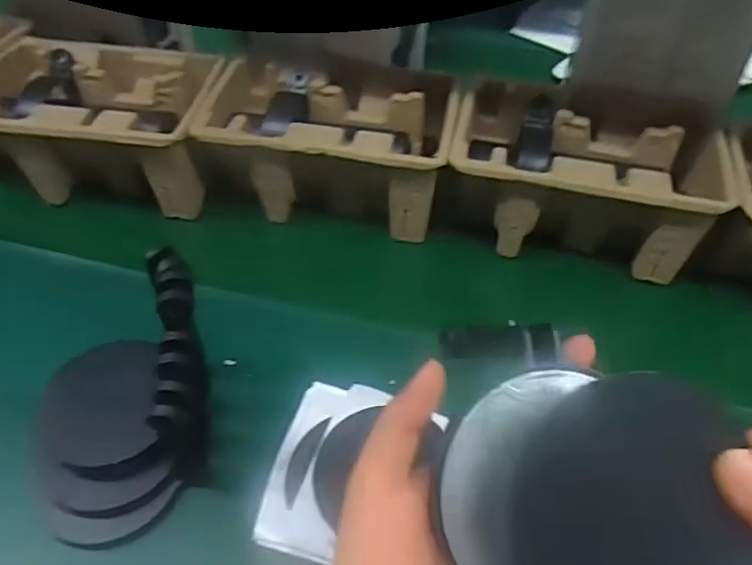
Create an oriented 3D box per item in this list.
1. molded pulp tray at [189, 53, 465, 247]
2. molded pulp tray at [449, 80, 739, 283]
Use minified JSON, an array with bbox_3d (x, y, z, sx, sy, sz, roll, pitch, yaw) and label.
[{"bbox_3d":[-0.043,-0.138,0.586,0.227,0.095,0.149,8,54,4],"label":"molded pulp tray"},{"bbox_3d":[0.185,-0.101,0.559,0.226,0.101,0.147,12,55,7],"label":"molded pulp tray"}]

